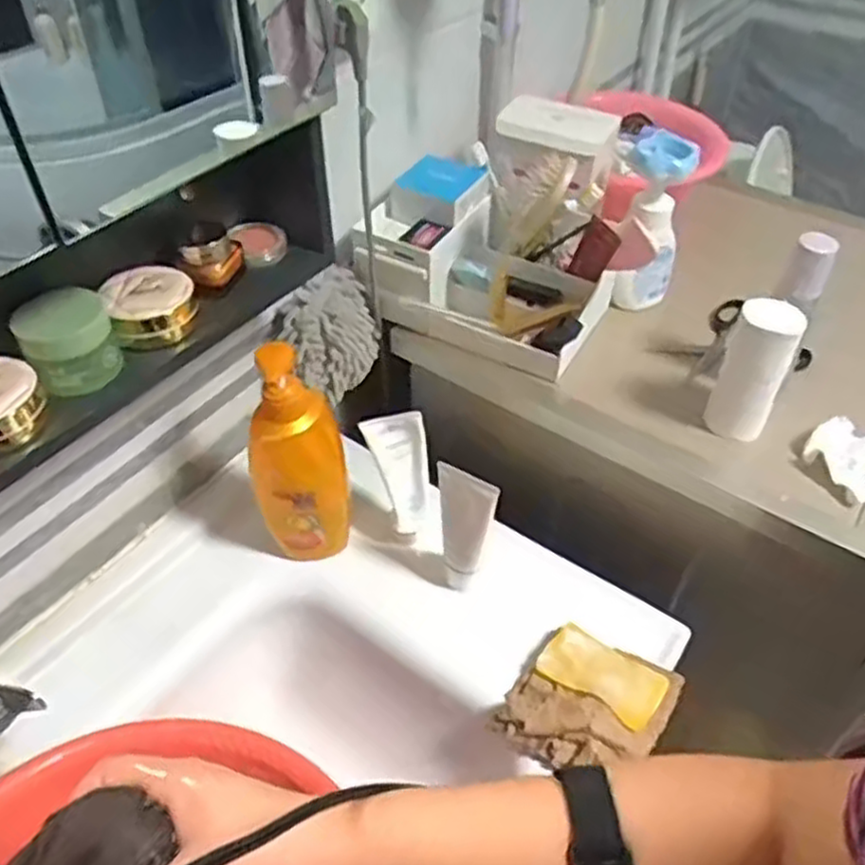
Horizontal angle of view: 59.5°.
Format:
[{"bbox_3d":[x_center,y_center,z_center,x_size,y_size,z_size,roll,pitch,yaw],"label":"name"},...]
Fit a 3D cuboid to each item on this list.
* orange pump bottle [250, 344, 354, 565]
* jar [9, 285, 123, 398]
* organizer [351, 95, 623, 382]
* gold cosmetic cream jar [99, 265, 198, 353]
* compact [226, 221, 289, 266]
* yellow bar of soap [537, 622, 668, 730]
[{"bbox_3d":[-0.124,0.028,0.706,0.086,0.249,0.046,-8,46,-9],"label":"orange pump bottle"},{"bbox_3d":[-0.256,-0.067,0.535,0.061,0.054,0.058,0,45,0],"label":"jar"},{"bbox_3d":[0.070,-0.219,0.806,0.252,0.194,0.176,19,48,17],"label":"organizer"},{"bbox_3d":[-0.218,-0.096,0.593,0.065,0.042,0.060,0,45,0],"label":"gold cosmetic cream jar"},{"bbox_3d":[-0.150,-0.166,0.659,0.043,0.020,0.040,0,45,0],"label":"compact"},{"bbox_3d":[0.152,0.216,0.676,0.105,0.016,0.054,29,51,25],"label":"yellow bar of soap"}]

